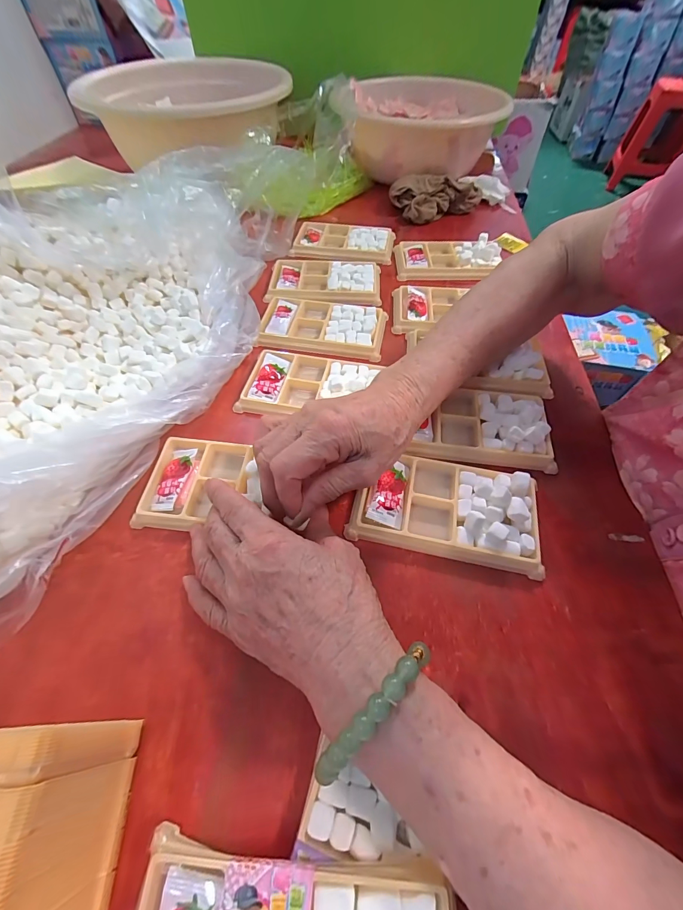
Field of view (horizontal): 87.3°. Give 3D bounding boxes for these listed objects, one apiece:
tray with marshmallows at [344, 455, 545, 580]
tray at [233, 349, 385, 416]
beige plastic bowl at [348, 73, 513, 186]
[{"bbox_3d":[0.077,0.036,0.264,0.130,0.025,0.073,12,56,7],"label":"tray with marshmallows"},{"bbox_3d":[-0.032,-0.068,0.335,0.120,0.012,0.076,10,56,6],"label":"tray"},{"bbox_3d":[0.133,-0.536,0.606,0.251,0.104,0.271,1,56,0],"label":"beige plastic bowl"}]

